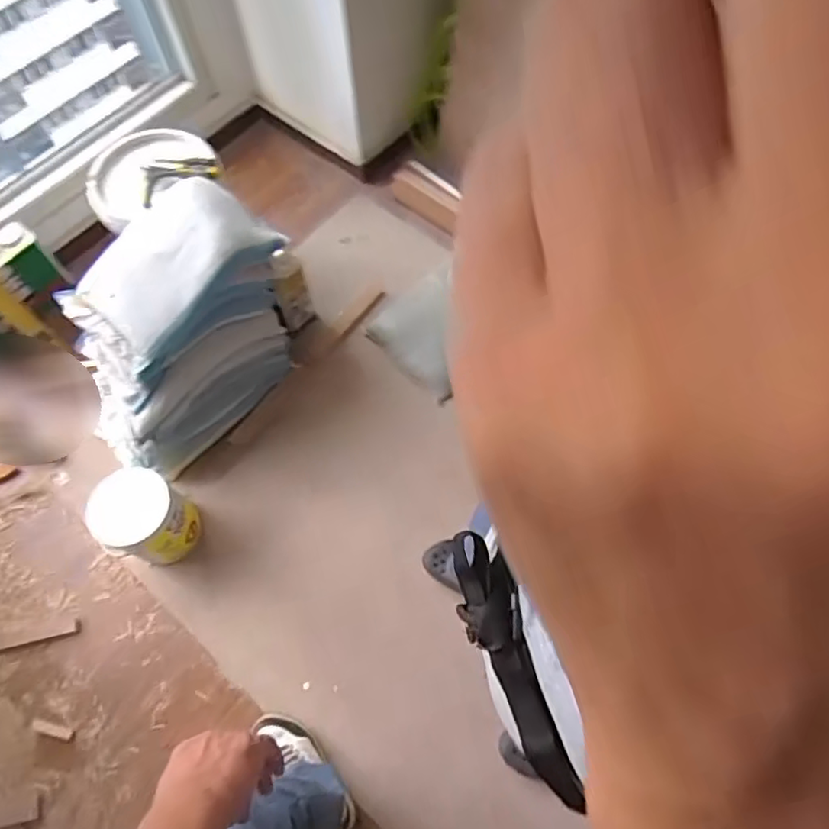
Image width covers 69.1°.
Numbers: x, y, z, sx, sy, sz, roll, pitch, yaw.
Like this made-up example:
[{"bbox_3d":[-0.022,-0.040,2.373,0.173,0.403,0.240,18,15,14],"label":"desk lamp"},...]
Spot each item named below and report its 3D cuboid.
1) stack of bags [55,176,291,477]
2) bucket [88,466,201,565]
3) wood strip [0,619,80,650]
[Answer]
[{"bbox_3d":[-0.558,-0.189,1.392,0.339,0.420,0.558,38,71,17],"label":"stack of bags"},{"bbox_3d":[-0.587,0.228,1.324,0.155,0.230,0.173,-37,69,-15],"label":"bucket"},{"bbox_3d":[-0.848,0.490,1.330,0.198,0.009,0.027,-14,65,-5],"label":"wood strip"}]

